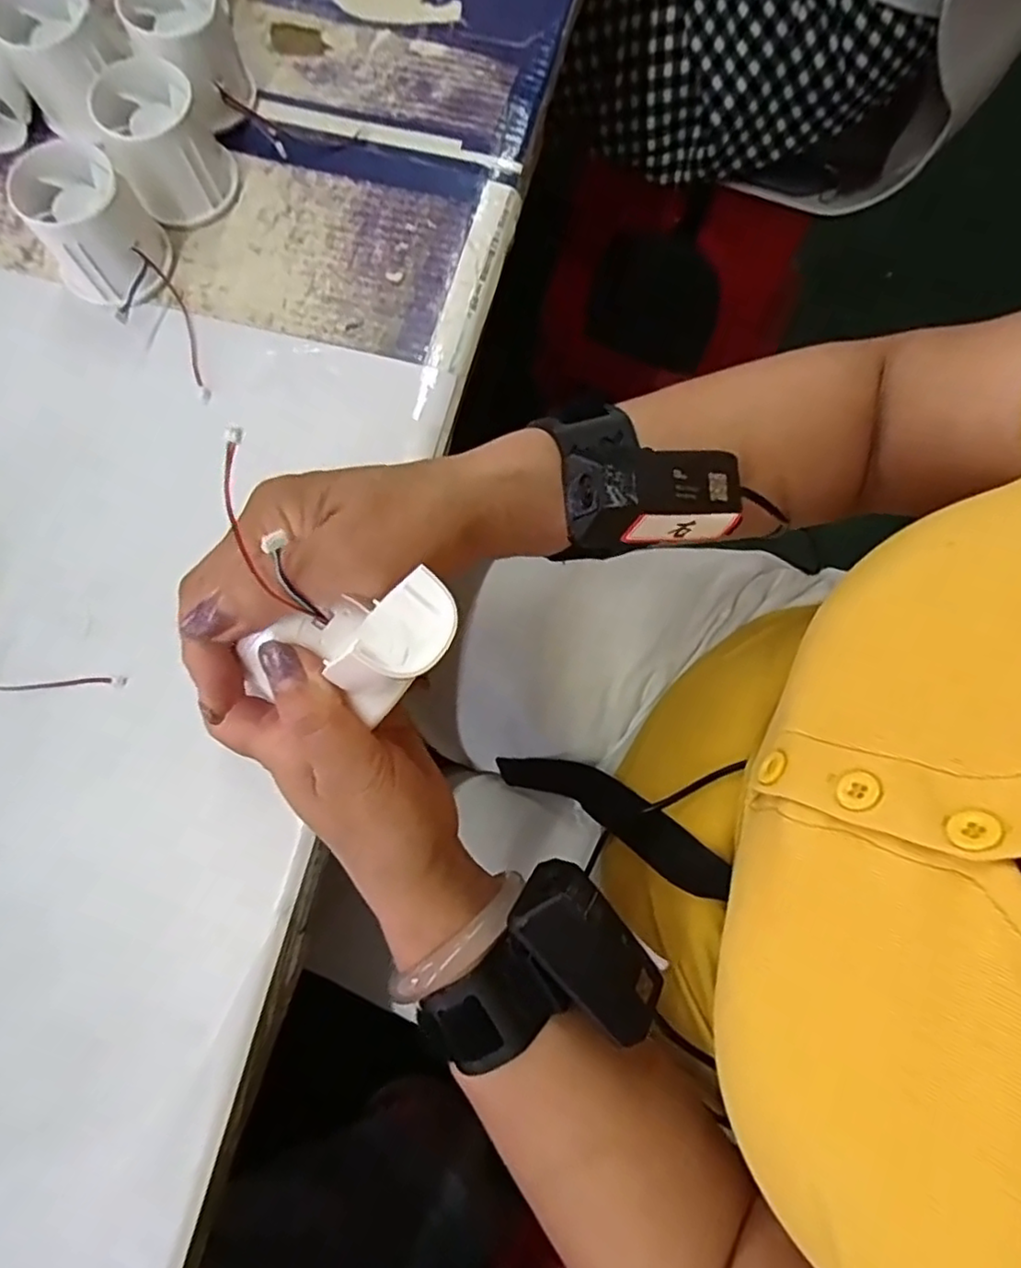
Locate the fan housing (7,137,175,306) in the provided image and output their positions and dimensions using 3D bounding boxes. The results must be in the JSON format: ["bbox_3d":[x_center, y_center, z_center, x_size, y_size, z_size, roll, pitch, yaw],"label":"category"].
[{"bbox_3d":[-0.210,-0.205,0.336,0.055,0.050,0.055,0,77,1],"label":"fan housing"}]

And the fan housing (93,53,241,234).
[{"bbox_3d":[-0.180,-0.258,0.348,0.051,0.050,0.055,0,77,1],"label":"fan housing"}]

